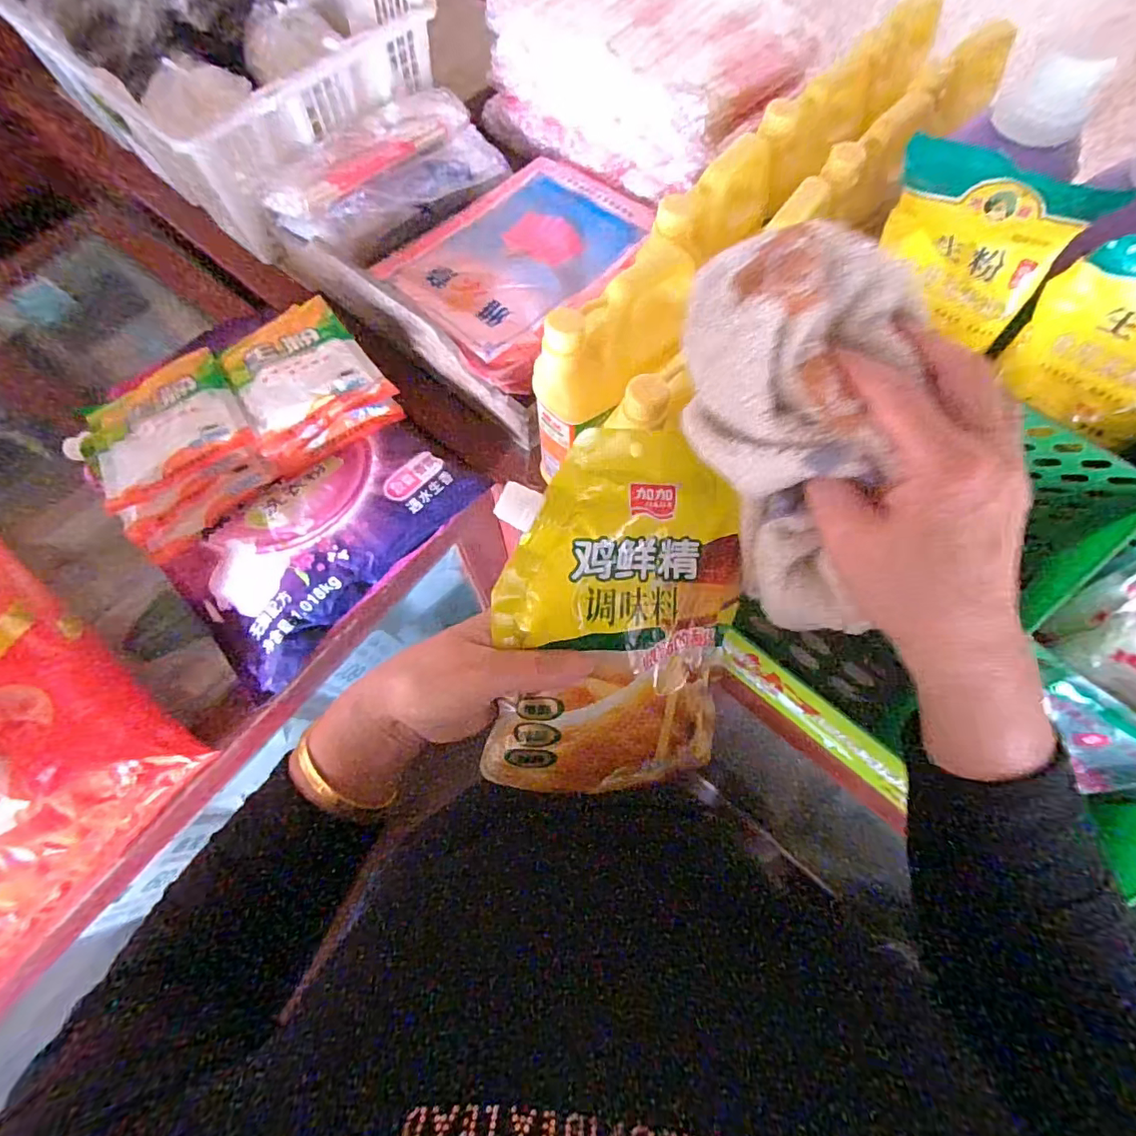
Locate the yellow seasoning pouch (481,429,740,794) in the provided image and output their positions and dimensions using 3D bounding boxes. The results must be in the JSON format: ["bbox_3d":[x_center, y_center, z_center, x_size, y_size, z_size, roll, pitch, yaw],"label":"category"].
[{"bbox_3d":[0.029,0.031,0.308,0.135,0.020,0.203,1,103,-13],"label":"yellow seasoning pouch"}]

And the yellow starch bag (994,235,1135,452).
[{"bbox_3d":[0.384,-0.158,0.369,0.122,0.134,0.040,41,44,10],"label":"yellow starch bag"}]

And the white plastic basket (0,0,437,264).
[{"bbox_3d":[-0.439,-0.664,0.699,0.451,0.124,0.349,36,72,13],"label":"white plastic basket"}]

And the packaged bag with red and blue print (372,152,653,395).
[{"bbox_3d":[-0.047,-0.357,0.627,0.218,0.030,0.305,38,73,13],"label":"packaged bag with red and blue print"}]

